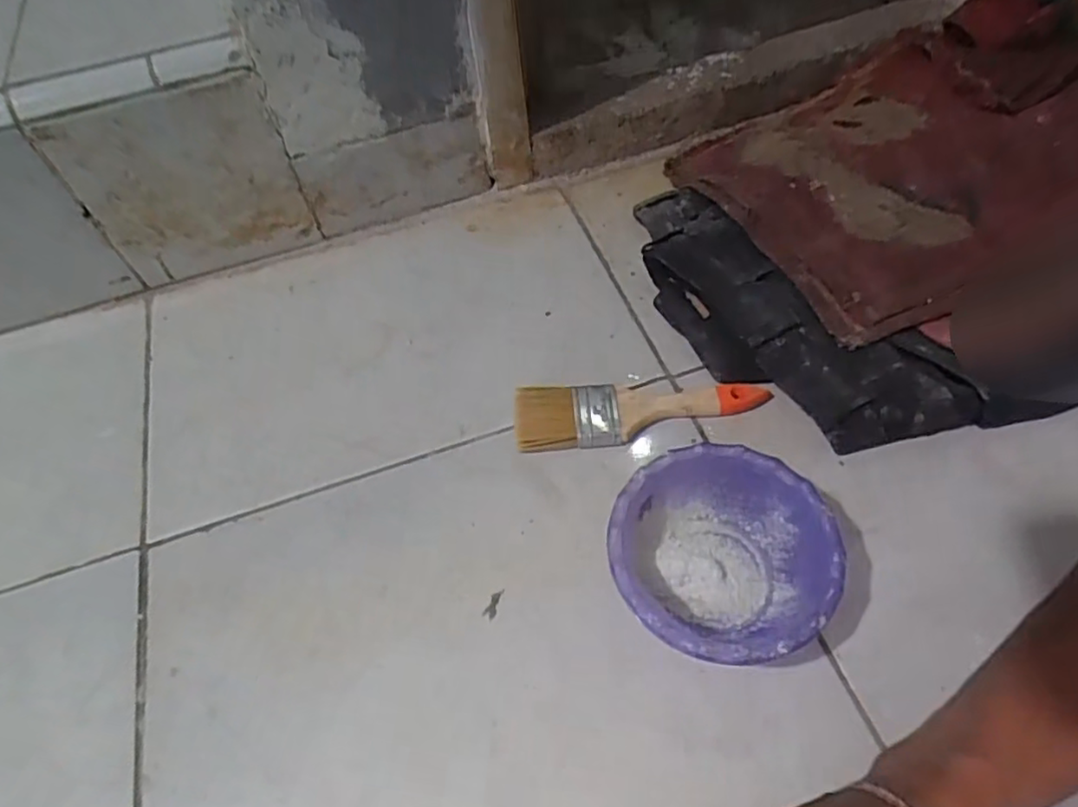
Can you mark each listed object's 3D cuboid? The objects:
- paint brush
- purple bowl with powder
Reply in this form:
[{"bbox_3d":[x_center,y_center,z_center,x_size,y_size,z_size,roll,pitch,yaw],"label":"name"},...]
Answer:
[{"bbox_3d":[0.075,0.003,0.492,0.181,0.017,0.051,-6,55,1],"label":"paint brush"},{"bbox_3d":[0.107,0.095,0.402,0.124,0.060,0.123,-3,55,4],"label":"purple bowl with powder"}]

